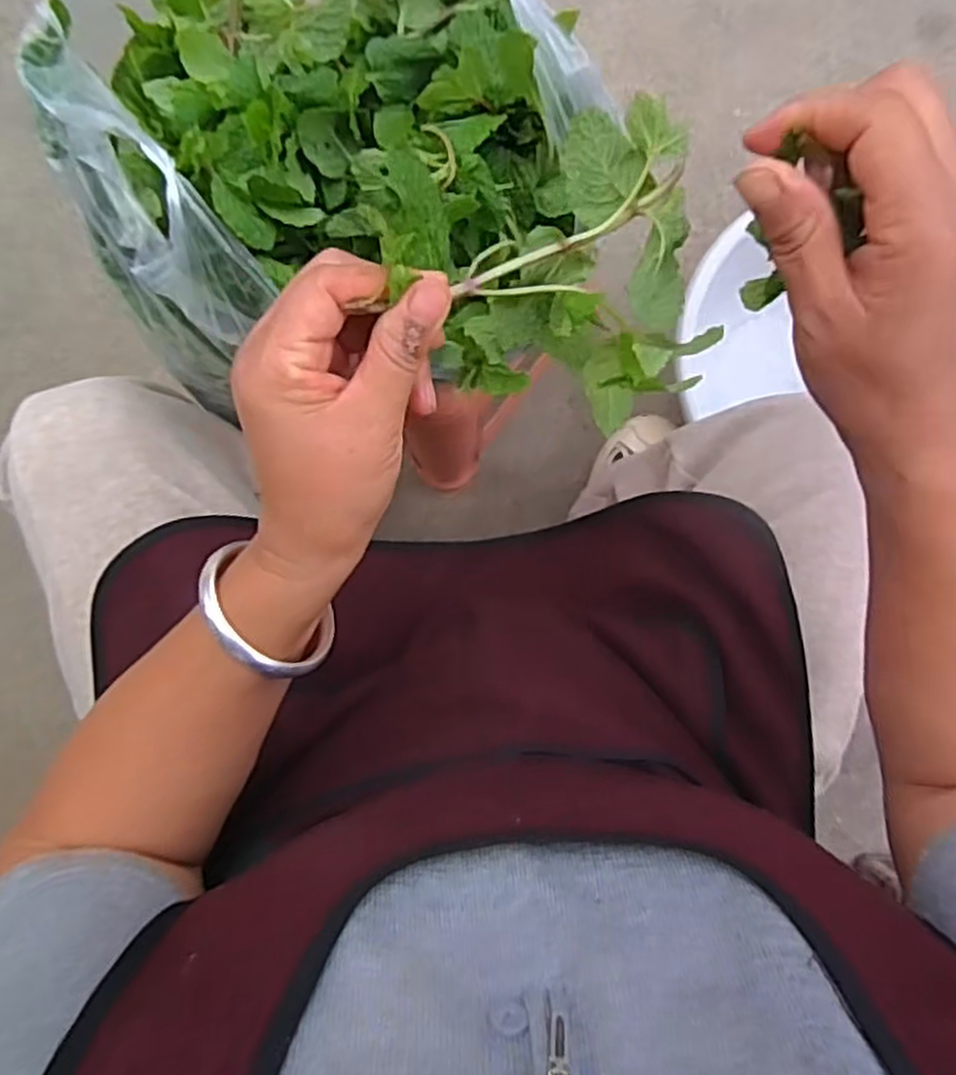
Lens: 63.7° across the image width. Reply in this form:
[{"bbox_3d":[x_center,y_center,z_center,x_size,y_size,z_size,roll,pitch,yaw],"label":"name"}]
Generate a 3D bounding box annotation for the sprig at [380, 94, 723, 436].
[{"bbox_3d":[0.036,-0.100,0.300,0.119,0.067,0.111,0,90,0],"label":"sprig"}]

